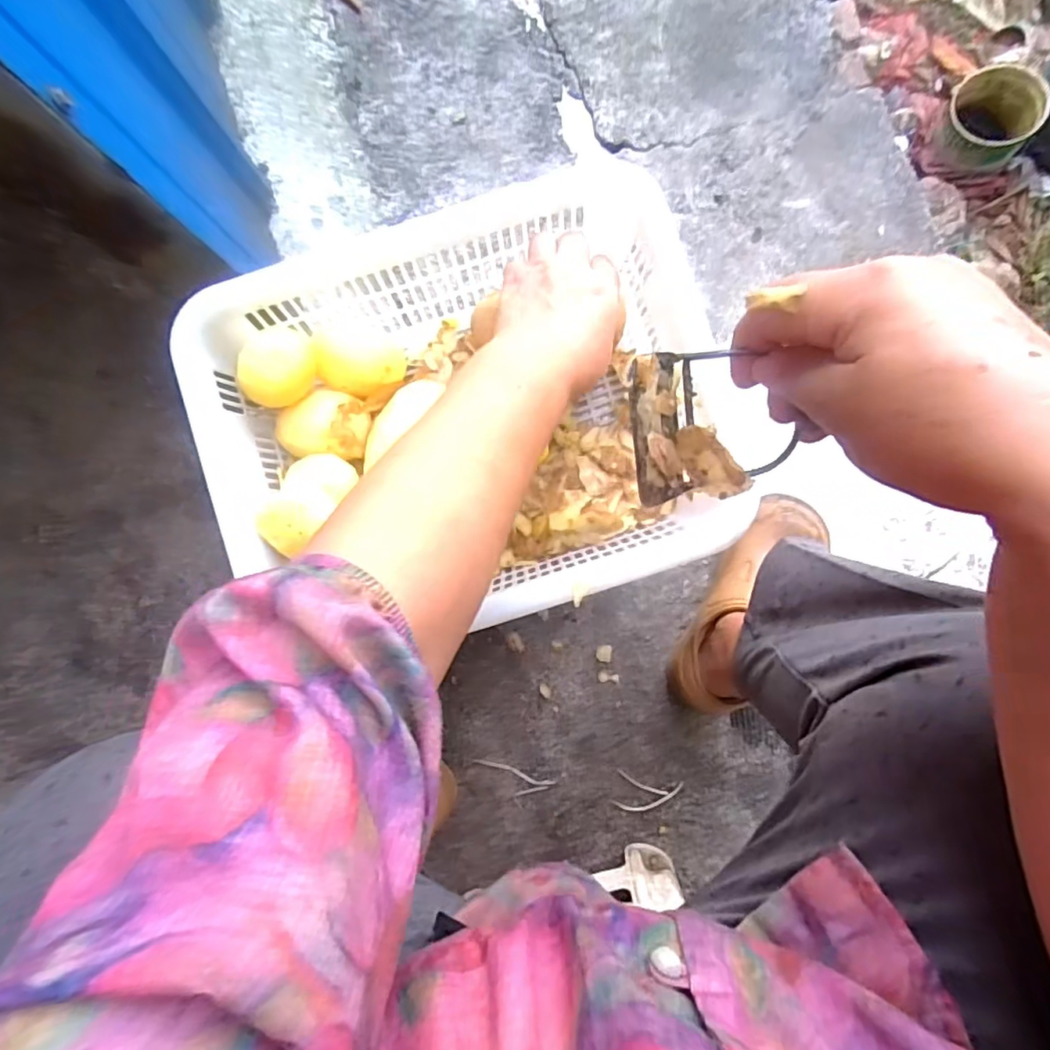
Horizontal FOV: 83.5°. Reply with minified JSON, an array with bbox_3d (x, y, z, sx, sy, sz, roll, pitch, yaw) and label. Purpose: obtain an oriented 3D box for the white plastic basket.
[{"bbox_3d":[-0.048,-0.072,0.434,0.338,0.097,0.283,-14,86,1],"label":"white plastic basket"}]

